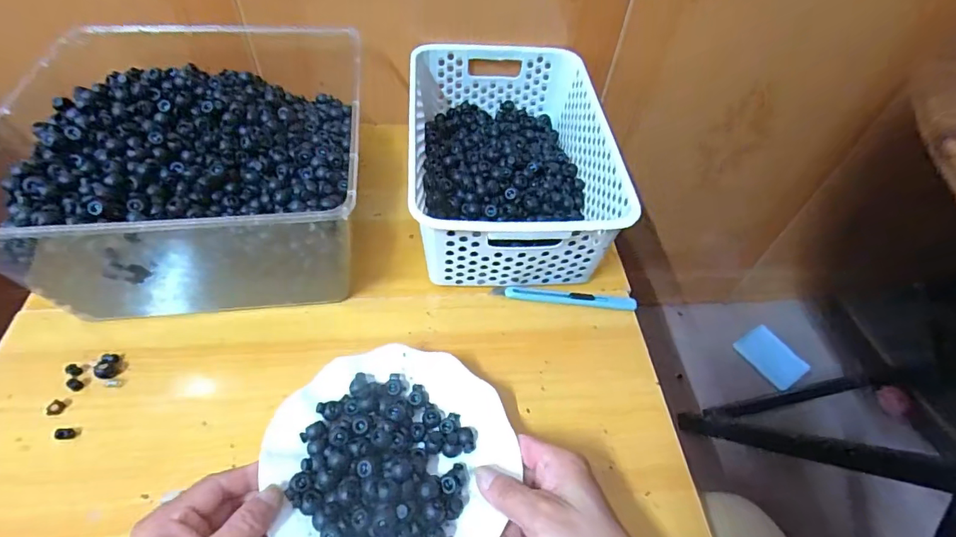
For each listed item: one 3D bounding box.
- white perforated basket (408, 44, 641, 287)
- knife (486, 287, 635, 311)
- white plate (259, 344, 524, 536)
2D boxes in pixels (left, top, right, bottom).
[{"bbox_3d":[0.031,-0.122,0.546,0.203,0.114,0.294,-1,53,-5],"label":"white perforated basket"},{"bbox_3d":[0.088,0.030,0.498,0.145,0.011,0.015,7,52,1],"label":"knife"},{"bbox_3d":[-0.060,0.142,0.362,0.174,0.033,0.176,2,52,-3],"label":"white plate"}]

